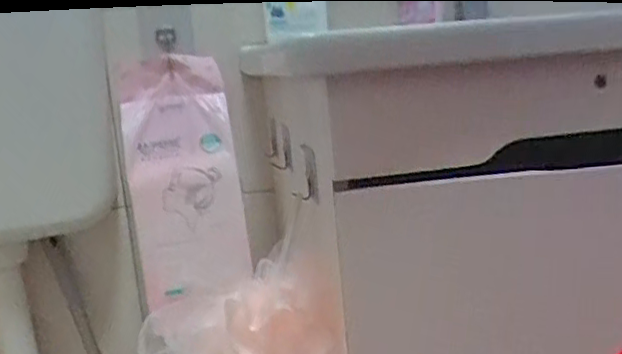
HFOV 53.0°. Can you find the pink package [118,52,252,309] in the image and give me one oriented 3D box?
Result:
[{"bbox_3d":[-0.181,-0.004,0.887,0.146,0.350,0.044,-7,-10,-13],"label":"pink package"}]

